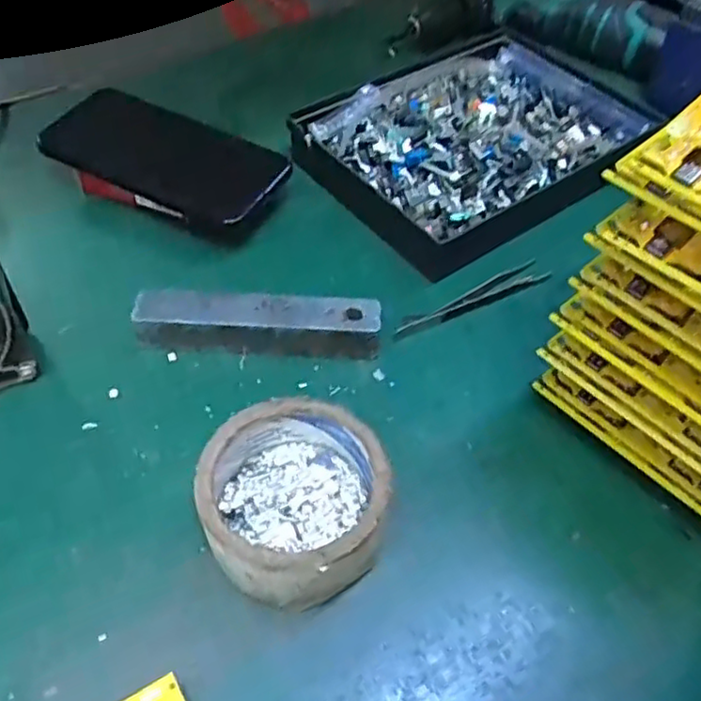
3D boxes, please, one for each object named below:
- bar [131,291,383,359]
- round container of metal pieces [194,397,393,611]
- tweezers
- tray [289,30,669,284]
[{"bbox_3d":[-0.052,-0.015,0.406,0.138,0.025,0.030,0,50,-2],"label":"bar"},{"bbox_3d":[-0.026,0.070,0.327,0.082,0.046,0.086,1,50,-1],"label":"round container of metal pieces"},{"bbox_3d":[0.079,-0.035,0.439,0.113,0.007,0.014,-22,54,-18],"label":"tweezers"},{"bbox_3d":[0.095,-0.160,0.519,0.244,0.030,0.181,-35,60,-27],"label":"tray"}]

